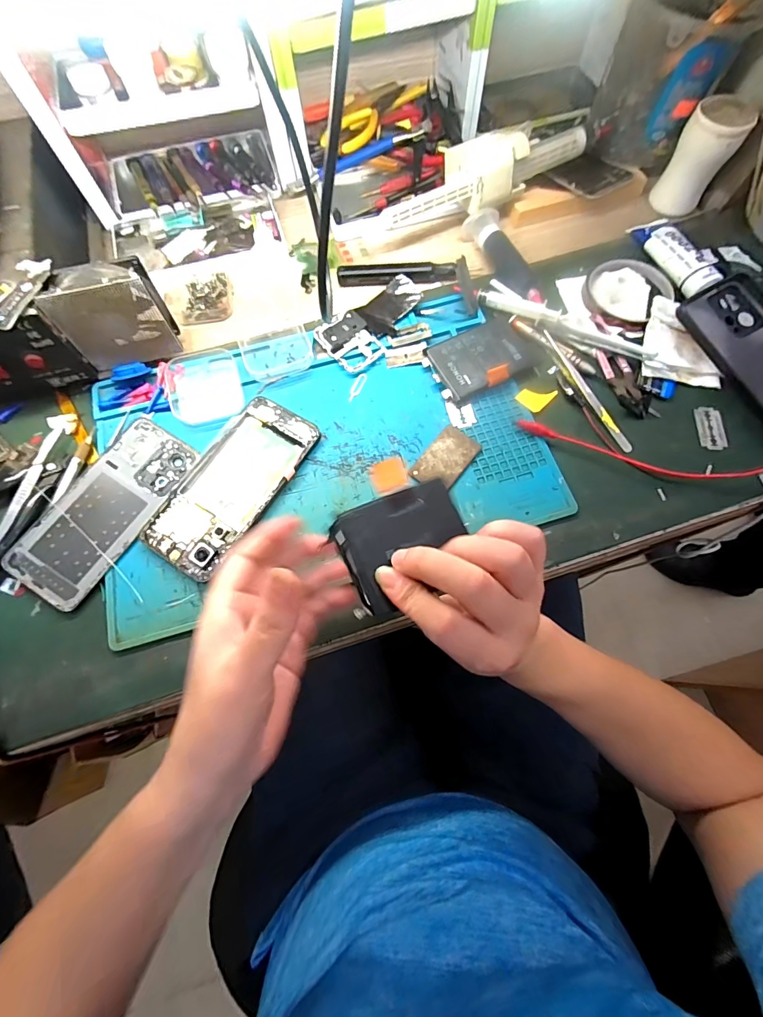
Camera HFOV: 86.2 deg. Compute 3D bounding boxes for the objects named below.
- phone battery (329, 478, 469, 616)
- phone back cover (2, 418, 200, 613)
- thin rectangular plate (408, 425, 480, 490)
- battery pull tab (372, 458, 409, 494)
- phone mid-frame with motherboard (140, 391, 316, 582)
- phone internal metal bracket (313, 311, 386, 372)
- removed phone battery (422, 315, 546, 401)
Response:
[{"bbox_3d":[0.015,0.018,0.243,0.079,0.004,0.058,-26,88,-21],"label":"phone battery"},{"bbox_3d":[-0.227,0.000,0.337,0.072,0.007,0.158,30,73,10],"label":"phone back cover"},{"bbox_3d":[0.056,-0.043,0.351,0.036,0.004,0.061,38,75,13],"label":"thin rectangular plate"},{"bbox_3d":[0.005,-0.021,0.251,0.022,0.004,0.018,-19,94,-21],"label":"battery pull tab"},{"bbox_3d":[-0.125,-0.023,0.343,0.074,0.007,0.158,33,74,11],"label":"phone mid-frame with motherboard"},{"bbox_3d":[-0.030,-0.162,0.394,0.048,0.005,0.064,-35,74,-11],"label":"phone internal metal bracket"},{"bbox_3d":[0.097,-0.144,0.382,0.097,0.011,0.063,-24,72,-8],"label":"removed phone battery"}]

